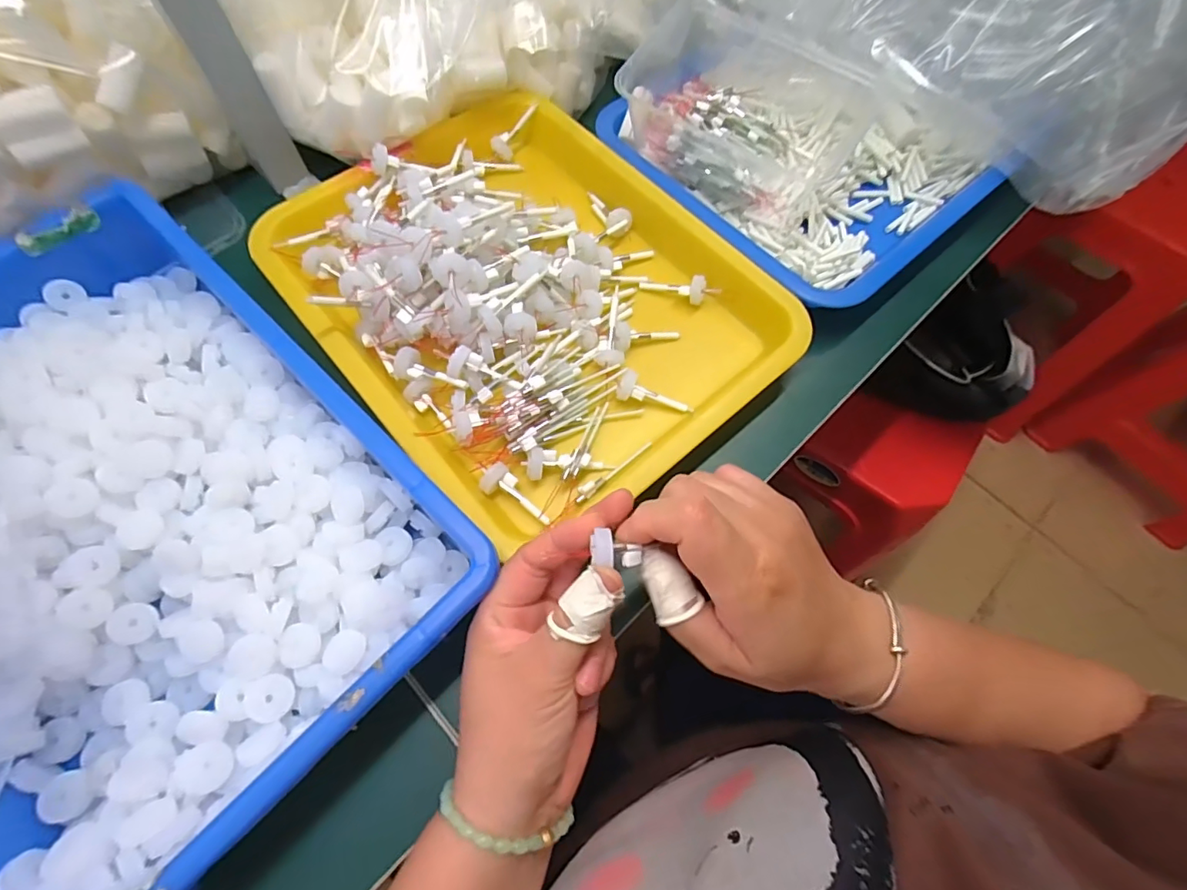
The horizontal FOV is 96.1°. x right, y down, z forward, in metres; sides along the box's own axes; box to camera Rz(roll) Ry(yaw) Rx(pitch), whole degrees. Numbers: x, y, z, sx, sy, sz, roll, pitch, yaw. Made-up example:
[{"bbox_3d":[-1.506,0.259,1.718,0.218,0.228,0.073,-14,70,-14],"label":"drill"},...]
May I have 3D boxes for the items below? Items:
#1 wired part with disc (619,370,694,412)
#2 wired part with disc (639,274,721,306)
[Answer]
[{"bbox_3d":[0.041,-0.032,0.356,0.051,0.015,0.015,19,66,-11],"label":"wired part with disc"},{"bbox_3d":[0.063,-0.115,0.393,0.058,0.018,0.016,9,65,16],"label":"wired part with disc"}]

